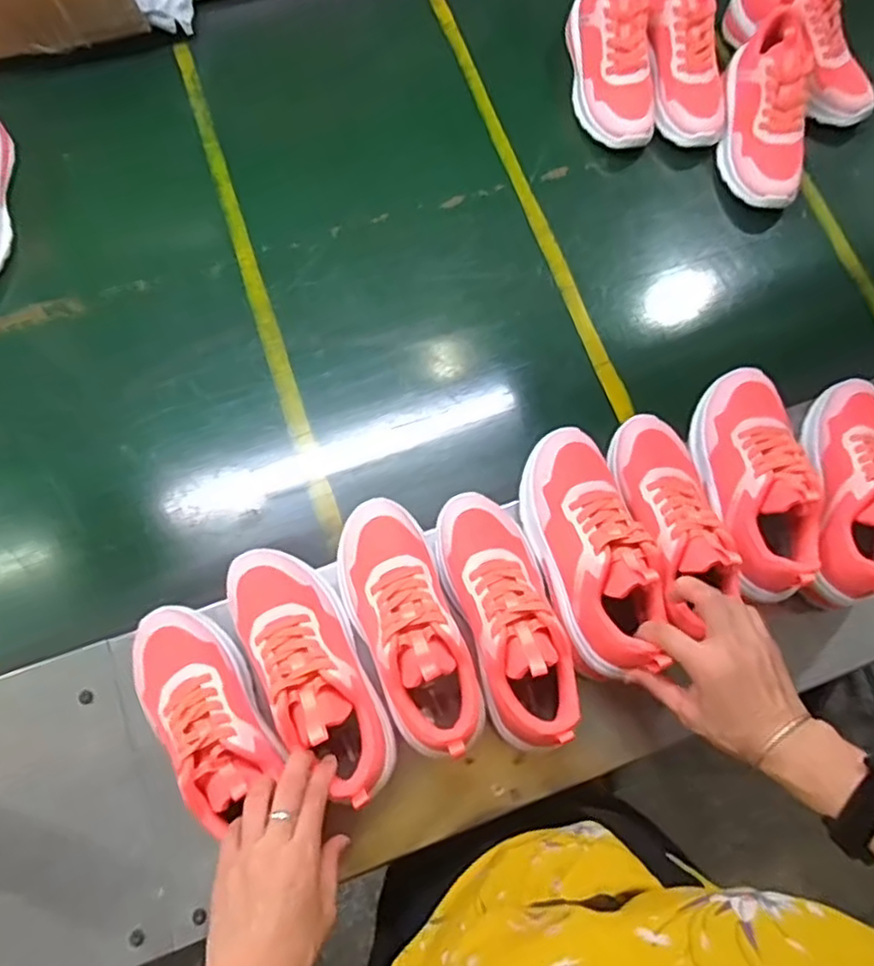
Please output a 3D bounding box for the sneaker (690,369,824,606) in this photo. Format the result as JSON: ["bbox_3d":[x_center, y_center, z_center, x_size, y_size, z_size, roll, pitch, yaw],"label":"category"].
[{"bbox_3d":[0.311,-0.011,0.631,0.089,0.093,0.232,2,57,-1],"label":"sneaker"}]

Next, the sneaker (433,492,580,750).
[{"bbox_3d":[0.064,0.108,0.572,0.084,0.083,0.222,-17,76,-7],"label":"sneaker"}]

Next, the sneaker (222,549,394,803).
[{"bbox_3d":[-0.108,0.158,0.565,0.082,0.085,0.233,-31,62,-11],"label":"sneaker"}]

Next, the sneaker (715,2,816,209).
[{"bbox_3d":[0.409,-0.459,0.801,0.092,0.107,0.224,2,70,-1],"label":"sneaker"}]

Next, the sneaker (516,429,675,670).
[{"bbox_3d":[0.140,0.054,0.599,0.087,0.088,0.229,-11,62,-5],"label":"sneaker"}]

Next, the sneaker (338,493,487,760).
[{"bbox_3d":[-0.030,0.119,0.571,0.087,0.086,0.221,-17,76,-7],"label":"sneaker"}]

